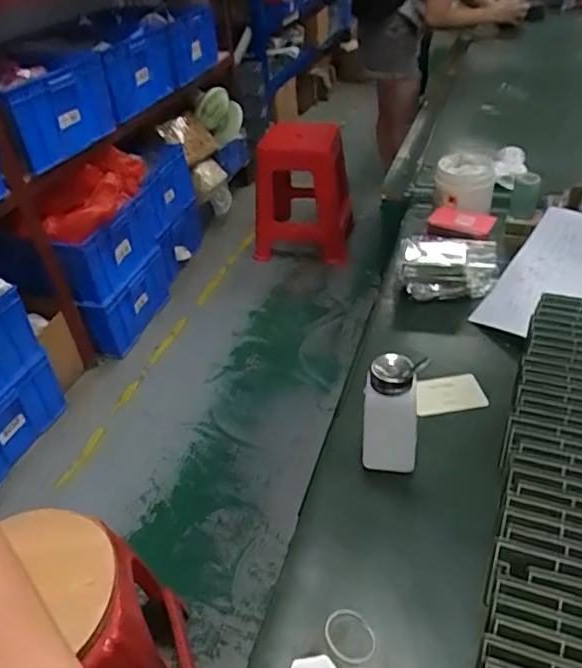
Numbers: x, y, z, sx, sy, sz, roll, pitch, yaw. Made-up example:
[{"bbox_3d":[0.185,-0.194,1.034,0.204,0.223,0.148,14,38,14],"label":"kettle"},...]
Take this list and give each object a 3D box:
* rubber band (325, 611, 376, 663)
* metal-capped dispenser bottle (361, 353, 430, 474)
[{"bbox_3d":[0.049,0.250,0.469,0.042,0.006,0.042,7,36,3],"label":"rubber band"},{"bbox_3d":[0.100,0.084,0.569,0.055,0.135,0.044,6,39,15],"label":"metal-capped dispenser bottle"}]

